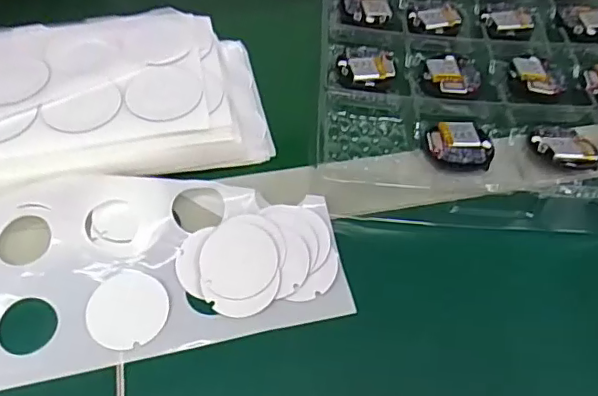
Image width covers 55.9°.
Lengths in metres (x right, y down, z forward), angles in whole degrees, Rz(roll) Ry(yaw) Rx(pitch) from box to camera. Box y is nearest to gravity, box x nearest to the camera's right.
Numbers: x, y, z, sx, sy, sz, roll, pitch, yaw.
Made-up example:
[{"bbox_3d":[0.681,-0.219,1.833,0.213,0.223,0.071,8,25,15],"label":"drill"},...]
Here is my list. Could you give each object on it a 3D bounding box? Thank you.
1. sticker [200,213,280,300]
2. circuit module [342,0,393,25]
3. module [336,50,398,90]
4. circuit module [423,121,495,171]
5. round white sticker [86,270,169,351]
[{"bbox_3d":[-0.032,0.031,0.301,0.040,0.004,0.046,6,65,3],"label":"sticker"},{"bbox_3d":[0.052,-0.147,0.433,0.037,0.006,0.035,5,54,2],"label":"circuit module"},{"bbox_3d":[0.047,-0.089,0.390,0.041,0.008,0.033,-3,55,-4],"label":"module"},{"bbox_3d":[0.099,-0.033,0.349,0.042,0.008,0.037,4,54,1],"label":"circuit module"},{"bbox_3d":[-0.088,0.057,0.287,0.040,0.004,0.039,1,60,-2],"label":"round white sticker"}]

